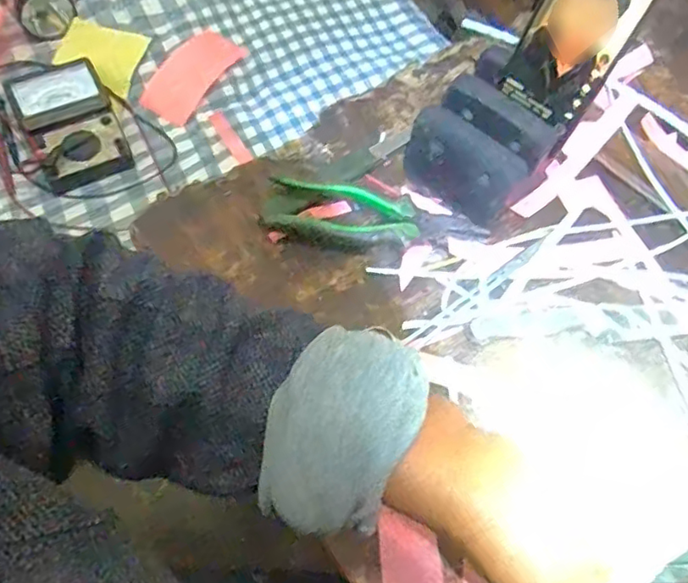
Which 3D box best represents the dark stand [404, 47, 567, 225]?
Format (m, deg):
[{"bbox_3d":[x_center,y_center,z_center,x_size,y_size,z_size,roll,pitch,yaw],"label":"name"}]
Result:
[{"bbox_3d":[0.130,-0.136,0.547,0.102,0.074,0.127,37,67,15],"label":"dark stand"}]

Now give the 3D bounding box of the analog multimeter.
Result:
[{"bbox_3d":[-0.361,-0.227,0.800,0.115,0.036,0.183,-26,67,-15],"label":"analog multimeter"}]

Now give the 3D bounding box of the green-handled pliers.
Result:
[{"bbox_3d":[0.029,-0.068,0.532,0.185,0.033,0.041,8,63,1],"label":"green-handled pliers"}]

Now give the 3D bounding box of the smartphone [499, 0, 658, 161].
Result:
[{"bbox_3d":[0.181,-0.197,0.484,0.074,0.142,0.012,39,48,14],"label":"smartphone"}]

